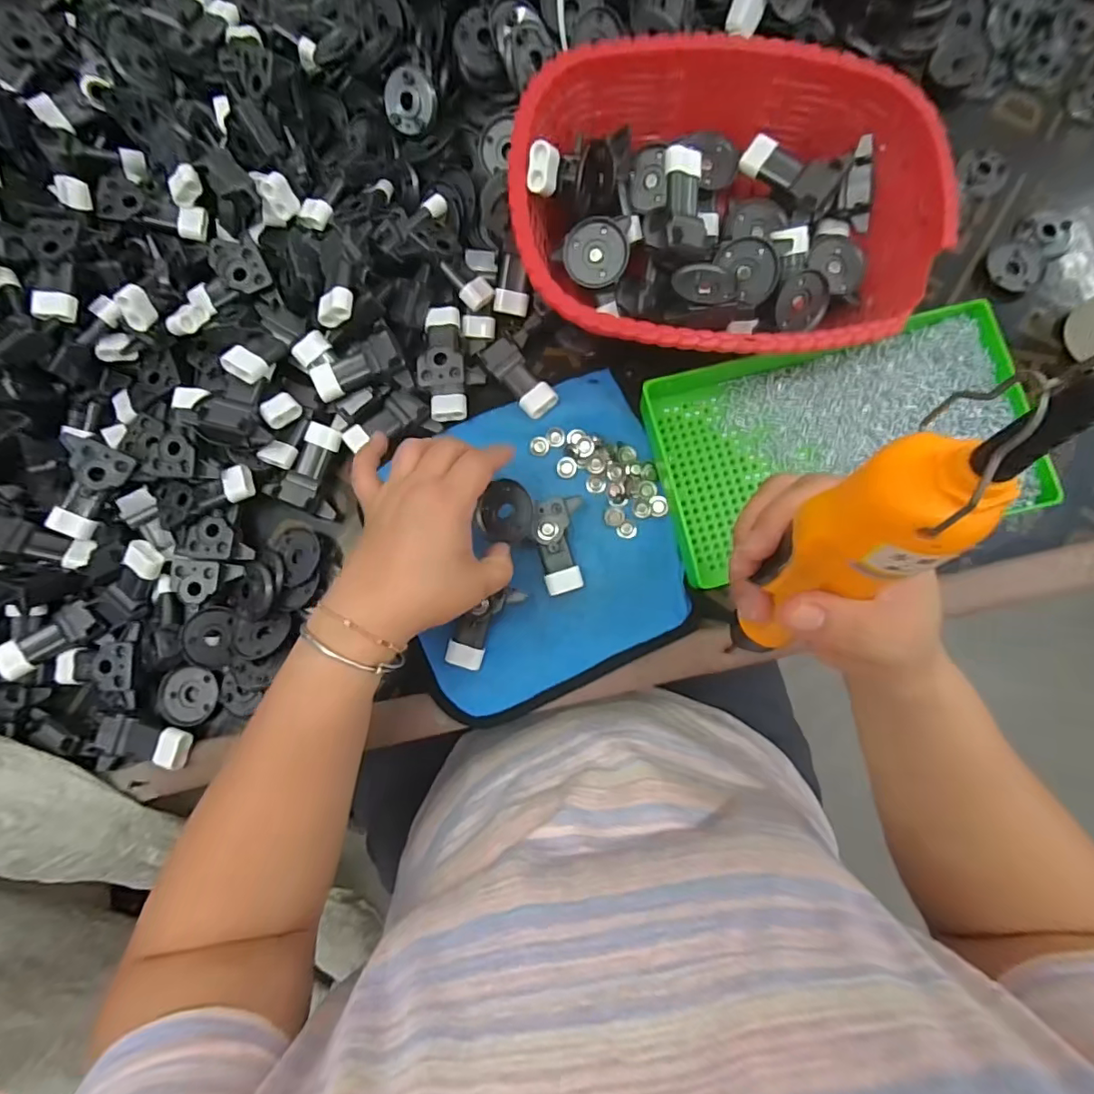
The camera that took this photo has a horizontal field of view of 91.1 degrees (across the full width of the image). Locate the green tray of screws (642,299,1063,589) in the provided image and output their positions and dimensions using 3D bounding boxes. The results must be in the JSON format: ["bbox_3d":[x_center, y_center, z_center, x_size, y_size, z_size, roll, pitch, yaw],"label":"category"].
[{"bbox_3d":[0.197,-0.073,0.368,0.233,0.035,0.146,-13,81,0],"label":"green tray of screws"}]

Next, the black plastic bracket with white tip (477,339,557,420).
[{"bbox_3d":[-0.020,-0.124,0.393,0.027,0.015,0.065,-39,82,-4],"label":"black plastic bracket with white tip"}]

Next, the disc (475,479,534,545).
[{"bbox_3d":[-0.027,-0.023,0.358,0.034,0.009,0.041,7,82,3],"label":"disc"}]

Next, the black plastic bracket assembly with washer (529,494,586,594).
[{"bbox_3d":[0.009,-0.001,0.378,0.035,0.020,0.065,-6,95,1],"label":"black plastic bracket assembly with washer"}]

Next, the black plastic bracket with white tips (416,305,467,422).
[{"bbox_3d":[-0.075,-0.134,0.388,0.032,0.025,0.079,-5,81,1],"label":"black plastic bracket with white tips"}]

